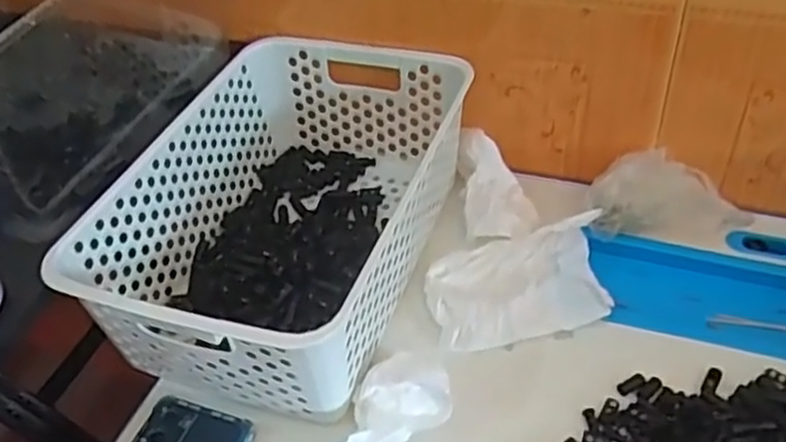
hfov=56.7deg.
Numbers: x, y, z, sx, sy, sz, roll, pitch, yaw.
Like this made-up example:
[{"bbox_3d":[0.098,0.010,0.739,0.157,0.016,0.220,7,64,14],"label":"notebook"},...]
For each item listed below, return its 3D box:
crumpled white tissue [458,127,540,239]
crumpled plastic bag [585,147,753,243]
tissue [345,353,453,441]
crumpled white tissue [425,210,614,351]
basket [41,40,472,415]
[{"bbox_3d":[0.085,-0.029,0.597,0.056,0.033,0.106,-5,44,1],"label":"crumpled white tissue"},{"bbox_3d":[0.213,-0.024,0.566,0.116,0.049,0.061,6,45,12],"label":"crumpled plastic bag"},{"bbox_3d":[-0.008,0.123,0.453,0.097,0.034,0.052,-34,50,-26],"label":"tissue"},{"bbox_3d":[0.092,0.043,0.537,0.128,0.022,0.091,-8,44,-2],"label":"crumpled white tissue"},{"bbox_3d":[-0.074,-0.011,0.557,0.202,0.112,0.302,10,46,16],"label":"basket"}]

